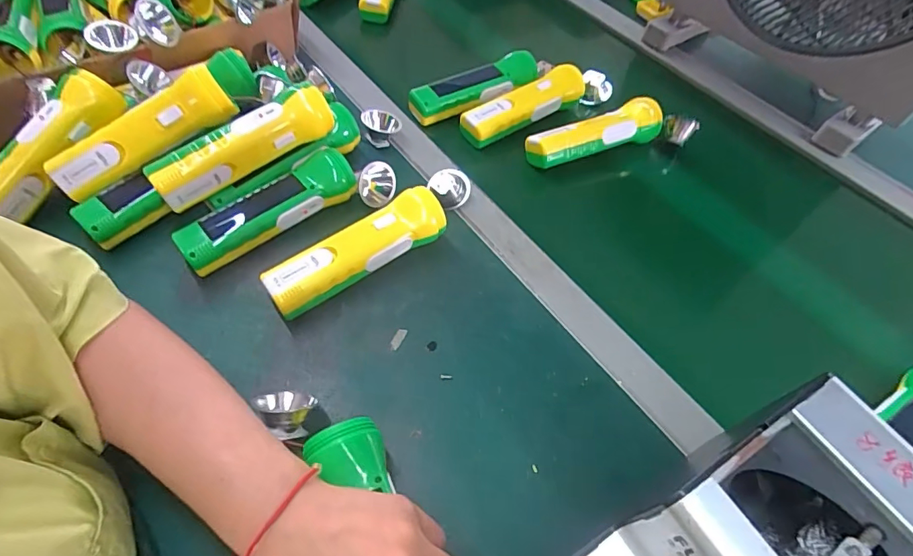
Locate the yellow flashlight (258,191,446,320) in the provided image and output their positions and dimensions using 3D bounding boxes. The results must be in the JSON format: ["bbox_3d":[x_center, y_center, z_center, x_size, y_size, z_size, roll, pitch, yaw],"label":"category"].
[{"bbox_3d":[-0.085,-0.022,0.419,0.165,0.050,0.045,-30,62,-24],"label":"yellow flashlight"}]

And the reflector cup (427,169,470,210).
[{"bbox_3d":[-0.006,-0.090,0.485,0.050,0.039,0.019,-24,29,-37],"label":"reflector cup"}]

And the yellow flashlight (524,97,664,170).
[{"bbox_3d":[0.163,-0.167,0.552,0.169,0.038,0.048,-20,59,-19],"label":"yellow flashlight"}]

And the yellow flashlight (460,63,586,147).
[{"bbox_3d":[0.083,-0.208,0.575,0.169,0.042,0.040,-28,61,-23],"label":"yellow flashlight"}]

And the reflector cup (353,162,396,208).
[{"bbox_3d":[-0.079,-0.096,0.479,0.041,0.041,0.027,34,29,18],"label":"reflector cup"}]

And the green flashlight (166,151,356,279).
[{"bbox_3d":[-0.171,-0.062,0.442,0.164,0.047,0.048,-30,62,-24],"label":"green flashlight"}]

